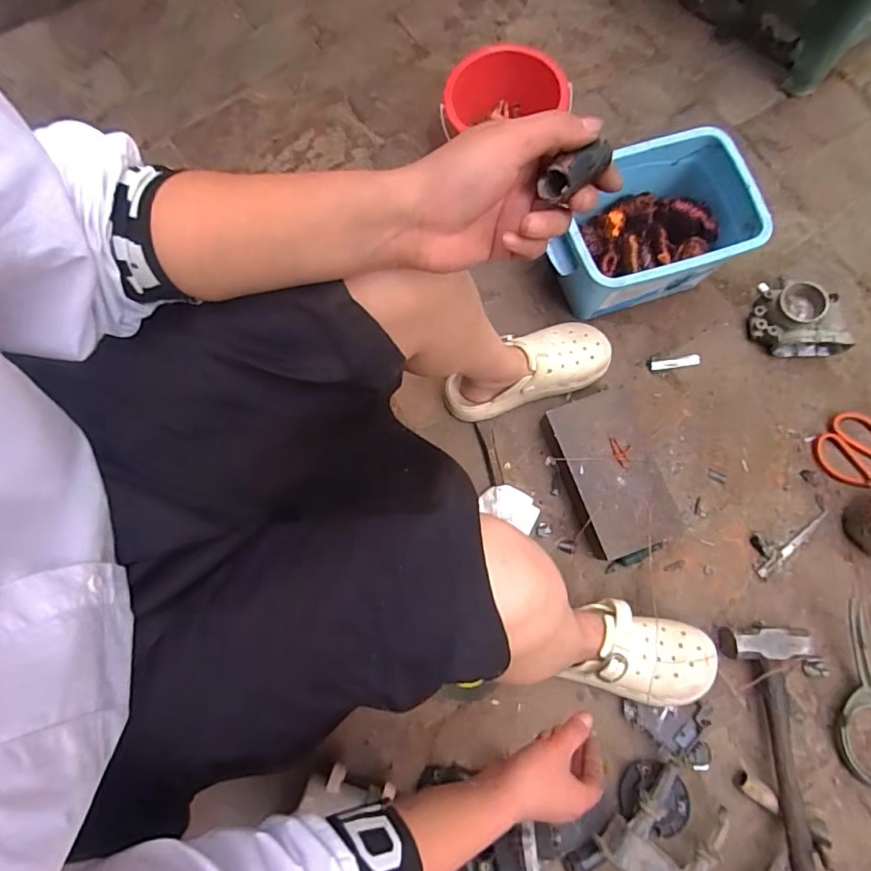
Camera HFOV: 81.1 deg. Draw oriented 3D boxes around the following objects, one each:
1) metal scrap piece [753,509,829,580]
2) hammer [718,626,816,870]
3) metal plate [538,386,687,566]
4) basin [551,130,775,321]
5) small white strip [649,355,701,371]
[{"bbox_3d":[0.506,0.143,0.736,0.136,0.012,0.053,-39,80,-7],"label":"metal scrap piece"},{"bbox_3d":[0.465,0.415,0.648,0.119,0.056,0.328,-6,78,0],"label":"hammer"},{"bbox_3d":[0.248,0.056,0.732,0.122,0.067,0.216,-19,78,-3],"label":"metal plate"},{"bbox_3d":[0.297,-0.294,0.758,0.285,0.157,0.191,-13,78,-1],"label":"basin"},{"bbox_3d":[0.378,-0.115,0.801,0.076,0.008,0.017,-5,78,0],"label":"small white strip"}]

